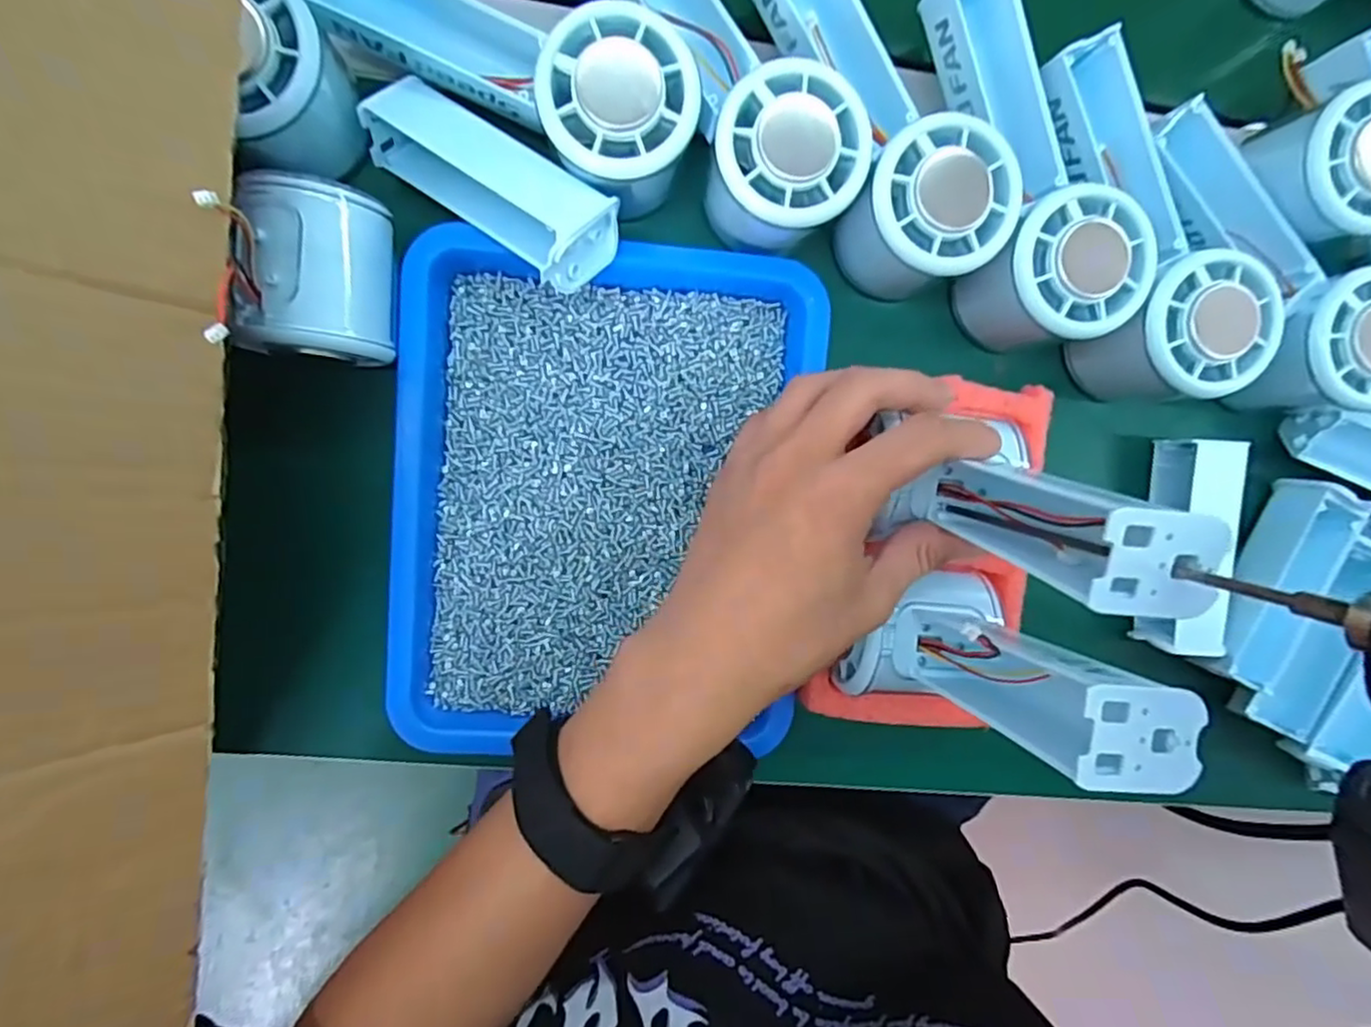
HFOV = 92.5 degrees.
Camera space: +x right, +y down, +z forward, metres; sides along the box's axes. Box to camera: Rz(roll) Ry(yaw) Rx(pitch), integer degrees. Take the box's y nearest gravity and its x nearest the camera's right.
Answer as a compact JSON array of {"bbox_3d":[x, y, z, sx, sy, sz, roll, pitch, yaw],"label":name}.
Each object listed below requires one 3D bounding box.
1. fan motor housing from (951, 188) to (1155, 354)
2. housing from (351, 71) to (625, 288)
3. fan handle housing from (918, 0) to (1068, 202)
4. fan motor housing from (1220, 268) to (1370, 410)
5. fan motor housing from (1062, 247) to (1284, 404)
[{"bbox_3d":[0.150,-0.098,0.276,0.055,0.053,0.054,-1,96,-6],"label":"fan motor housing"},{"bbox_3d":[-0.075,-0.128,0.253,0.100,0.028,0.037,35,91,10],"label":"housing"},{"bbox_3d":[0.126,-0.173,0.268,0.028,0.026,0.091,-26,97,-3],"label":"fan handle housing"},{"bbox_3d":[0.278,-0.073,0.282,0.058,0.039,0.058,4,95,-6],"label":"fan motor housing"},{"bbox_3d":[0.203,-0.077,0.286,0.063,0.058,0.057,-10,96,-5],"label":"fan motor housing"}]

